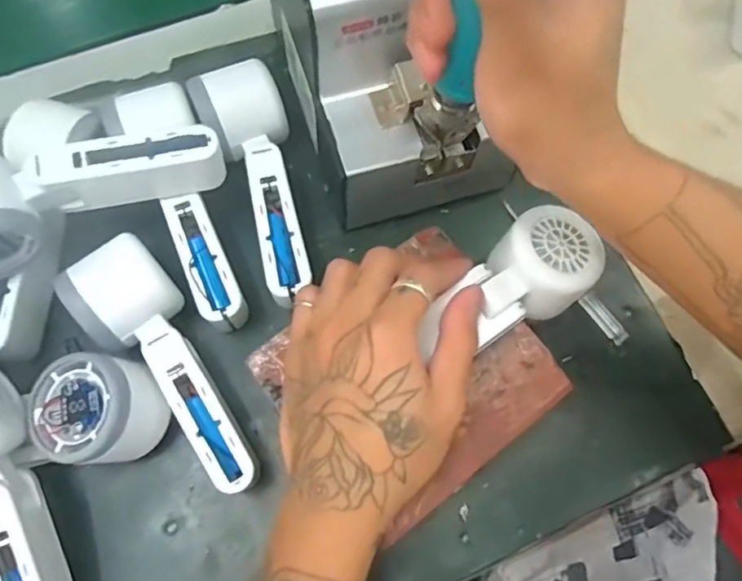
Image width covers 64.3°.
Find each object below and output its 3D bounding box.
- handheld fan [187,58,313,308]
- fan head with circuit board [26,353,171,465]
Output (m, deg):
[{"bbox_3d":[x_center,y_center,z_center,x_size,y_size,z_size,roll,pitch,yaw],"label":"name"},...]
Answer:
[{"bbox_3d":[-0.064,-0.070,0.380,0.052,0.049,0.155,-23,73,-9],"label":"handheld fan"},{"bbox_3d":[-0.151,0.067,0.329,0.065,0.049,0.058,-11,71,-6],"label":"fan head with circuit board"}]

